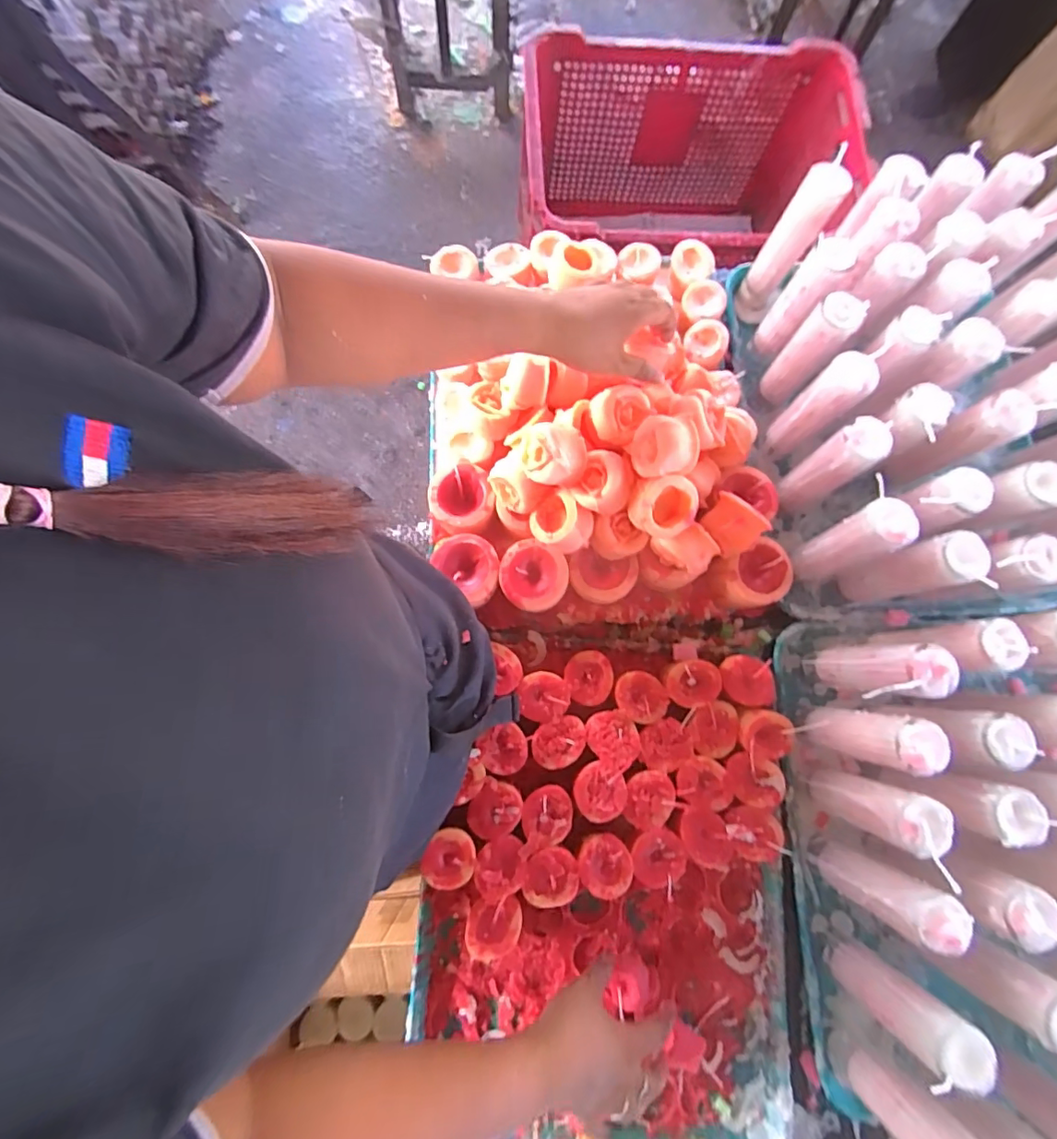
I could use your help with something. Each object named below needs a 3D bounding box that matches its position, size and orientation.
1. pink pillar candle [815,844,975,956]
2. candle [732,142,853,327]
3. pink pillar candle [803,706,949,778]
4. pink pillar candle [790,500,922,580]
[{"bbox_3d":[0.294,0.266,0.433,0.033,0.142,0.038,28,80,5],"label":"pink pillar candle"},{"bbox_3d":[0.291,-0.362,0.594,0.045,0.180,0.048,28,80,5],"label":"candle"},{"bbox_3d":[0.294,0.146,0.459,0.047,0.137,0.040,17,79,3],"label":"pink pillar candle"},{"bbox_3d":[0.296,-0.022,0.489,0.036,0.143,0.046,-20,80,-4],"label":"pink pillar candle"}]

